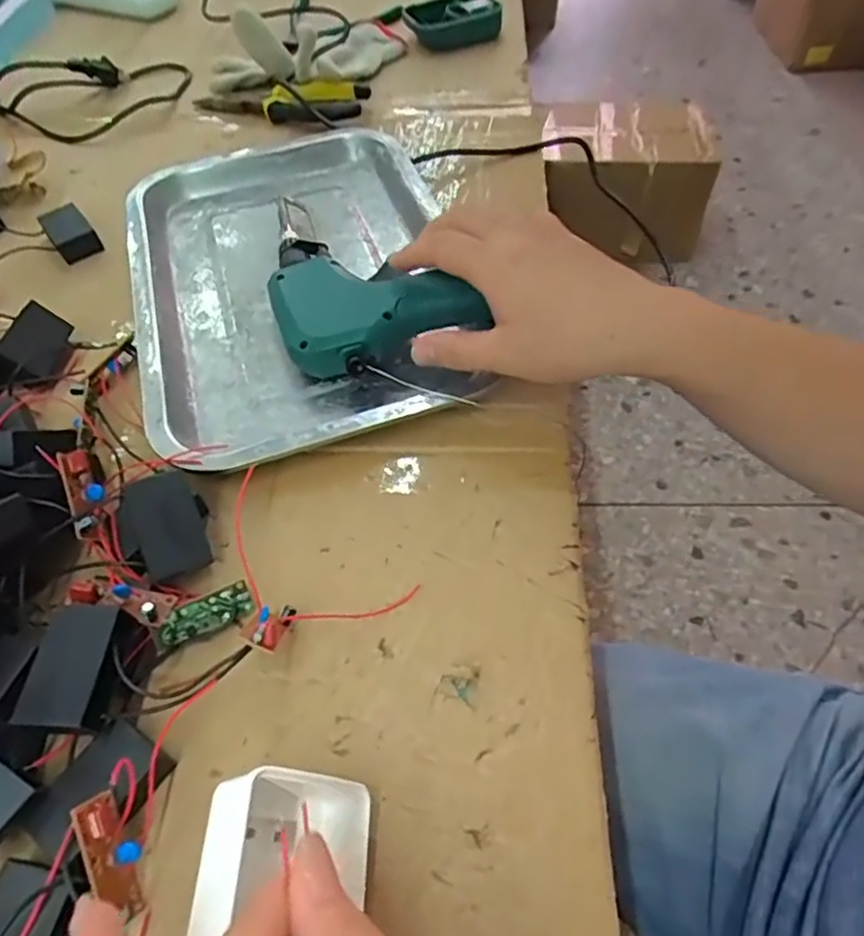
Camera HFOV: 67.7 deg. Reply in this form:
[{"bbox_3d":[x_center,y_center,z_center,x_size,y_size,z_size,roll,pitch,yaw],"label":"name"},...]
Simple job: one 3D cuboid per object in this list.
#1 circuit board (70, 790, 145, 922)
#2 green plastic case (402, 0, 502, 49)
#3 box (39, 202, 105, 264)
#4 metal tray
[{"bbox_3d":[-0.115,0.141,0.233,0.014,0.012,0.043,-22,90,-15],"label":"circuit board"},{"bbox_3d":[0.021,-0.445,0.642,0.092,0.037,0.040,-7,54,-5],"label":"green plastic case"},{"bbox_3d":[-0.265,-0.173,0.468,0.028,0.015,0.048,-36,60,-21],"label":"box"},{"bbox_3d":[-0.092,-0.129,0.423,0.199,0.025,0.297,-15,55,-7],"label":"metal tray"}]

